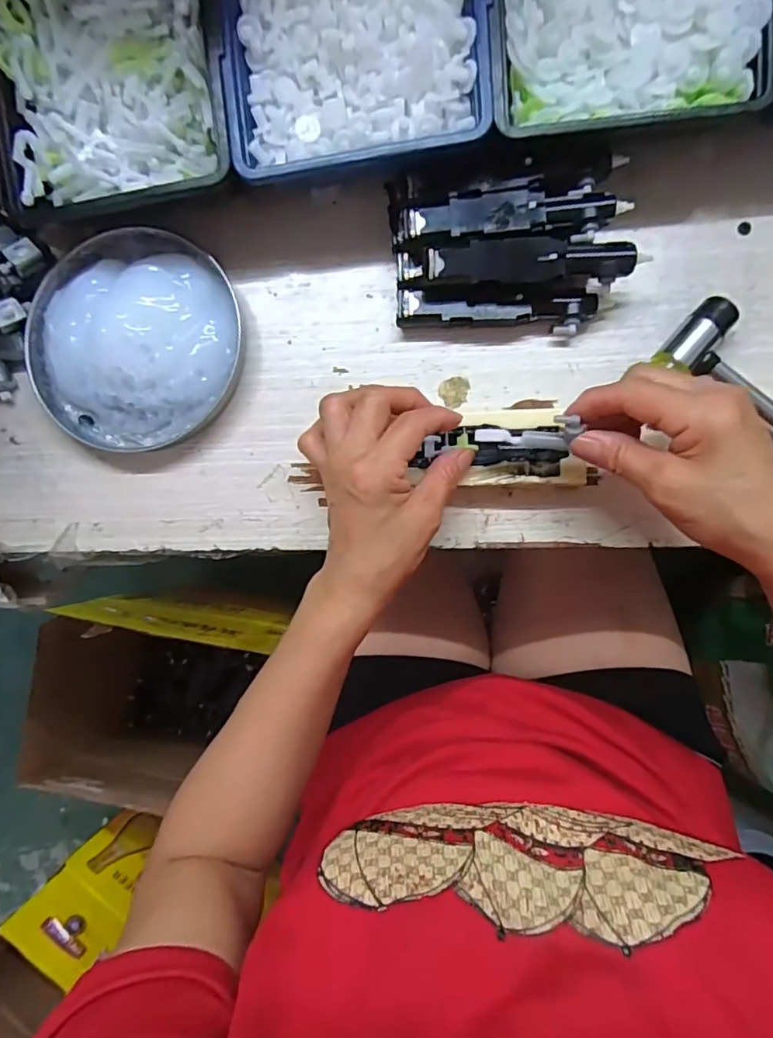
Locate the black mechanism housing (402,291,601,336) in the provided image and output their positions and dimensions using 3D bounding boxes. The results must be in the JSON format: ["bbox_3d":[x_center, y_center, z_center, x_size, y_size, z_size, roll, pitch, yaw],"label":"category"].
[{"bbox_3d":[0.068,-0.128,0.336,0.118,0.021,0.024,4,90,6],"label":"black mechanism housing"}]

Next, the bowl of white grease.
[{"bbox_3d":[-0.169,-0.119,0.356,0.142,0.030,0.139,0,89,6],"label":"bowl of white grease"}]

